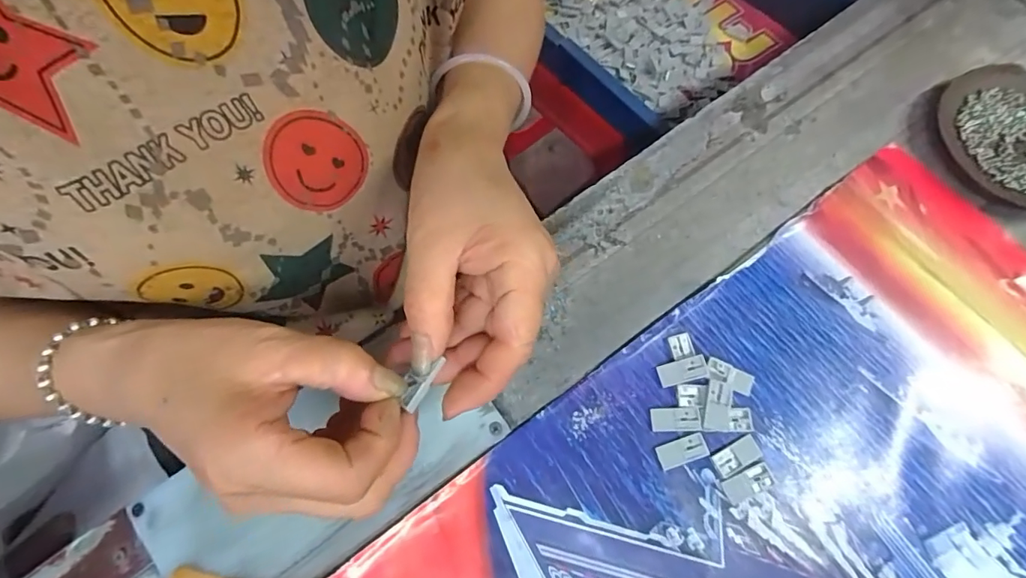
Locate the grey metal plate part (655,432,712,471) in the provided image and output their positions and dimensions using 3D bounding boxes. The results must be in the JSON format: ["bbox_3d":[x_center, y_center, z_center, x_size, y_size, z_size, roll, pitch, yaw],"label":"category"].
[{"bbox_3d":[0.097,0.093,0.276,0.028,0.004,0.014,-18,70,-4],"label":"grey metal plate part"}]

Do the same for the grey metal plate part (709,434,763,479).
[{"bbox_3d":[0.127,0.095,0.274,0.029,0.004,0.013,-26,71,-7],"label":"grey metal plate part"}]

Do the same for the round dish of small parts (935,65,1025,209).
[{"bbox_3d":[0.351,-0.106,0.331,0.101,0.014,0.115,6,70,4],"label":"round dish of small parts"}]

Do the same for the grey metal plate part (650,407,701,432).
[{"bbox_3d":[0.095,0.076,0.282,0.027,0.004,0.014,-2,69,2],"label":"grey metal plate part"}]

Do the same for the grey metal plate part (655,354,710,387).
[{"bbox_3d":[0.102,0.049,0.289,0.029,0.004,0.014,-17,72,6],"label":"grey metal plate part"}]

